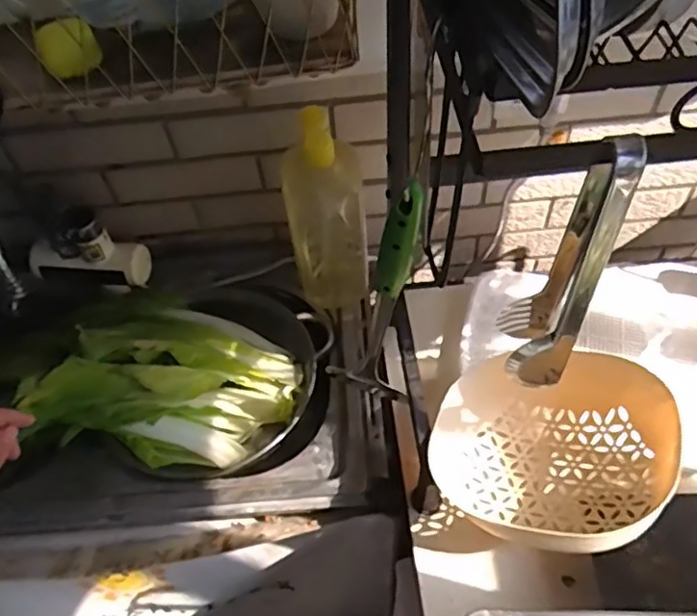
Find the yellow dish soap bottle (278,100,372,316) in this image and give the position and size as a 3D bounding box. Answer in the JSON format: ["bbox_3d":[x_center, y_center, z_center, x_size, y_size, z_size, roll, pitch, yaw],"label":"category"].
[{"bbox_3d":[-0.028,-0.101,0.789,0.087,0.339,0.088,-8,54,-1],"label":"yellow dish soap bottle"}]

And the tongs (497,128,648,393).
[{"bbox_3d":[0.139,-0.024,0.419,0.053,0.208,0.052,13,56,14],"label":"tongs"}]

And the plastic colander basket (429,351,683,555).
[{"bbox_3d":[0.201,0.130,0.641,0.206,0.105,0.210,-2,54,3],"label":"plastic colander basket"}]

